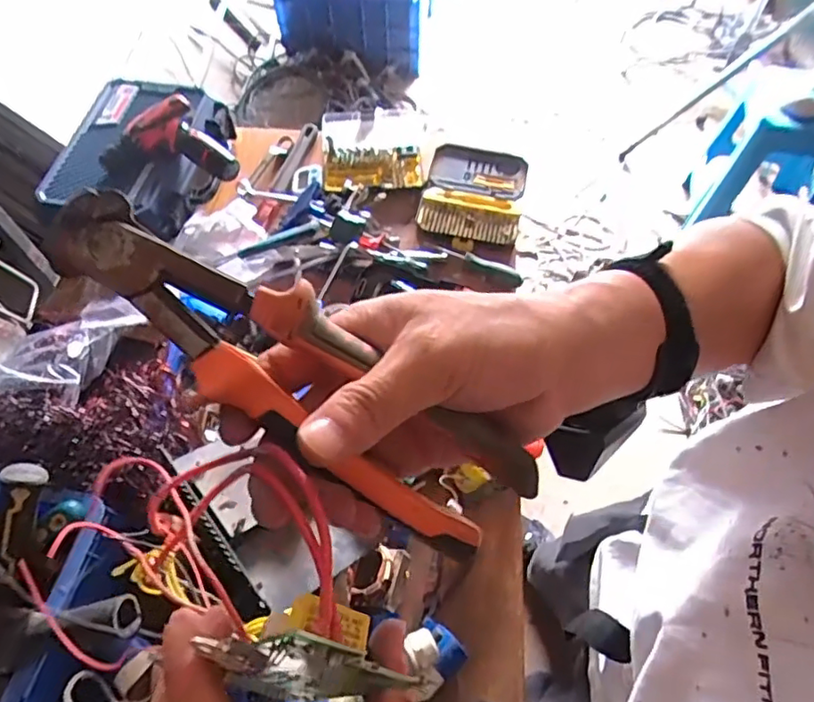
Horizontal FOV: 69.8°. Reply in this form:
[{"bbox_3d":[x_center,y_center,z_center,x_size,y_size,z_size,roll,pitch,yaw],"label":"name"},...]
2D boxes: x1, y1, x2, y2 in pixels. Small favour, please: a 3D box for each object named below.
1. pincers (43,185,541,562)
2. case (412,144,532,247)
[{"bbox_3d":[-0.037,0.008,0.213,0.197,0.025,0.048,36,64,-9],"label":"pincers"},{"bbox_3d":[0.132,-0.313,1.140,0.190,0.051,0.243,9,61,7],"label":"case"}]

